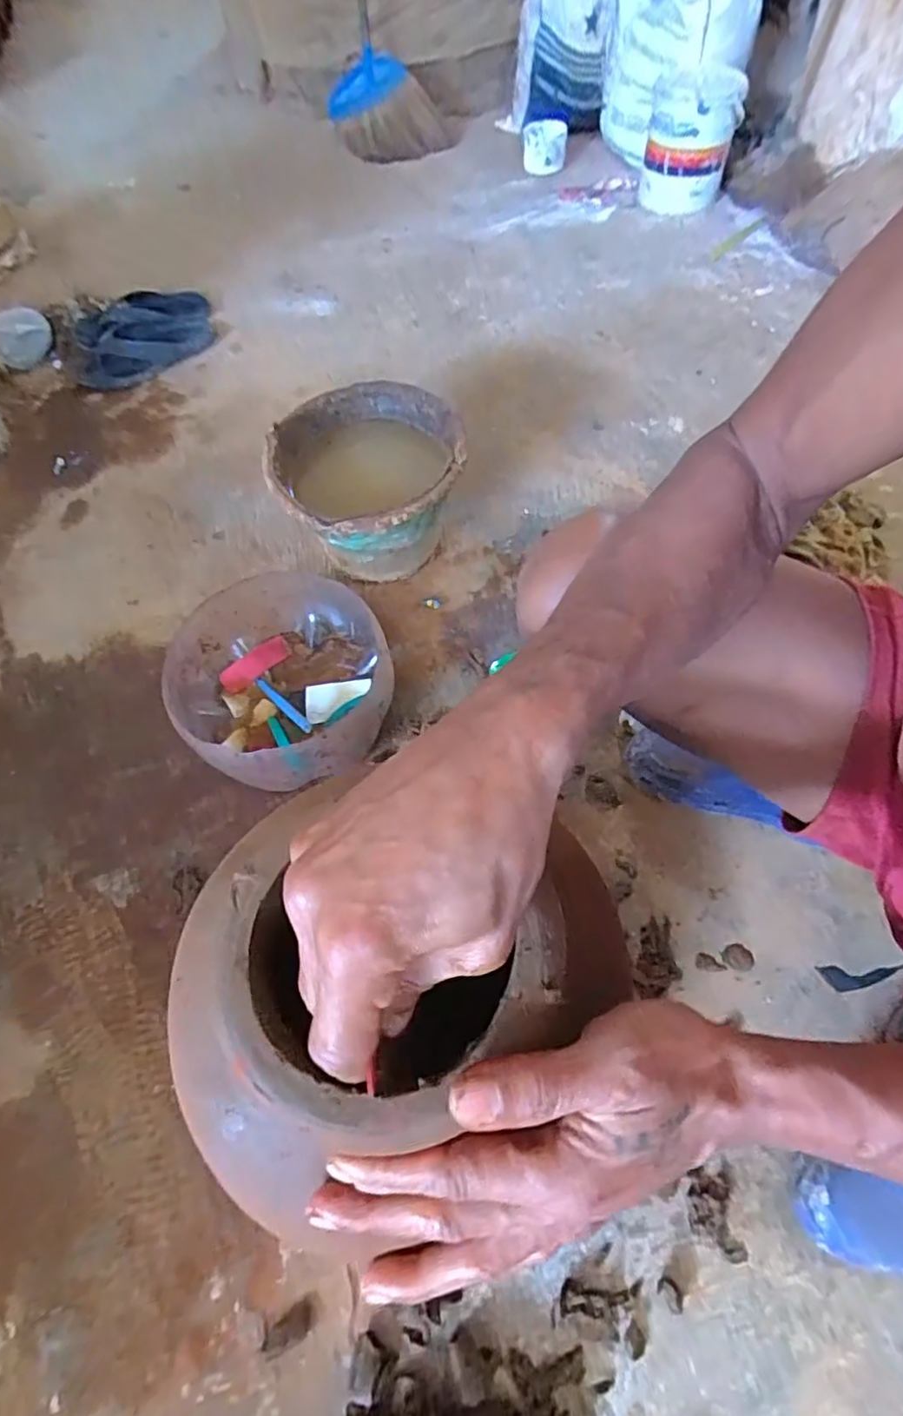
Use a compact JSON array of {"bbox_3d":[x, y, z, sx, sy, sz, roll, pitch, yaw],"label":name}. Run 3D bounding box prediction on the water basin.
[{"bbox_3d":[-0.104,-0.282,0.837,0.244,0.187,0.244,-1,61,2],"label":"water basin"}]

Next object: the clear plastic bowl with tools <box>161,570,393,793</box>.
[{"bbox_3d":[-0.193,-0.020,0.722,0.239,0.132,0.243,-1,60,2],"label":"clear plastic bowl with tools"}]

